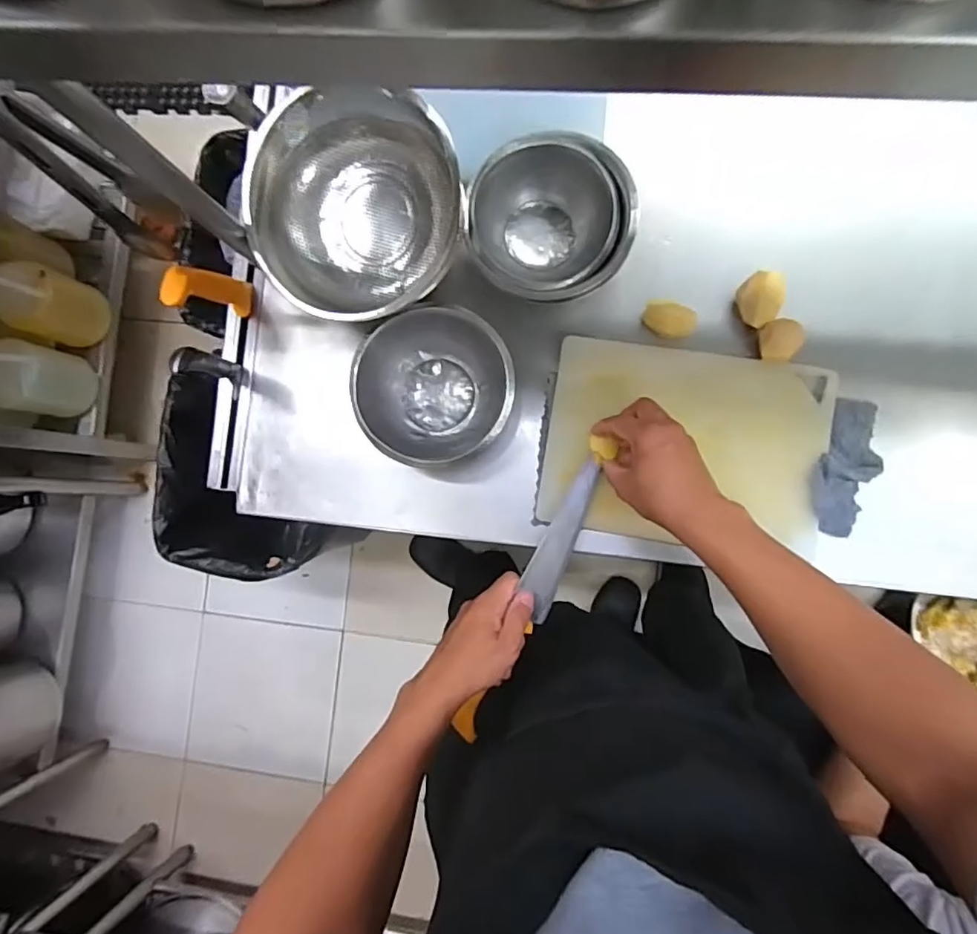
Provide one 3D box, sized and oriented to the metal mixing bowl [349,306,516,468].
[{"bbox_3d":[-0.056,-0.083,0.613,0.165,0.081,0.149,-23,84,4],"label":"metal mixing bowl"}]

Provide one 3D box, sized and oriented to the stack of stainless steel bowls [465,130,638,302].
[{"bbox_3d":[0.066,-0.252,0.596,0.162,0.088,0.154,7,87,7],"label":"stack of stainless steel bowls"}]

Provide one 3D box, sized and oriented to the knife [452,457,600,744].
[{"bbox_3d":[0.049,0.138,0.593,0.039,0.021,0.313,26,82,7],"label":"knife"}]

